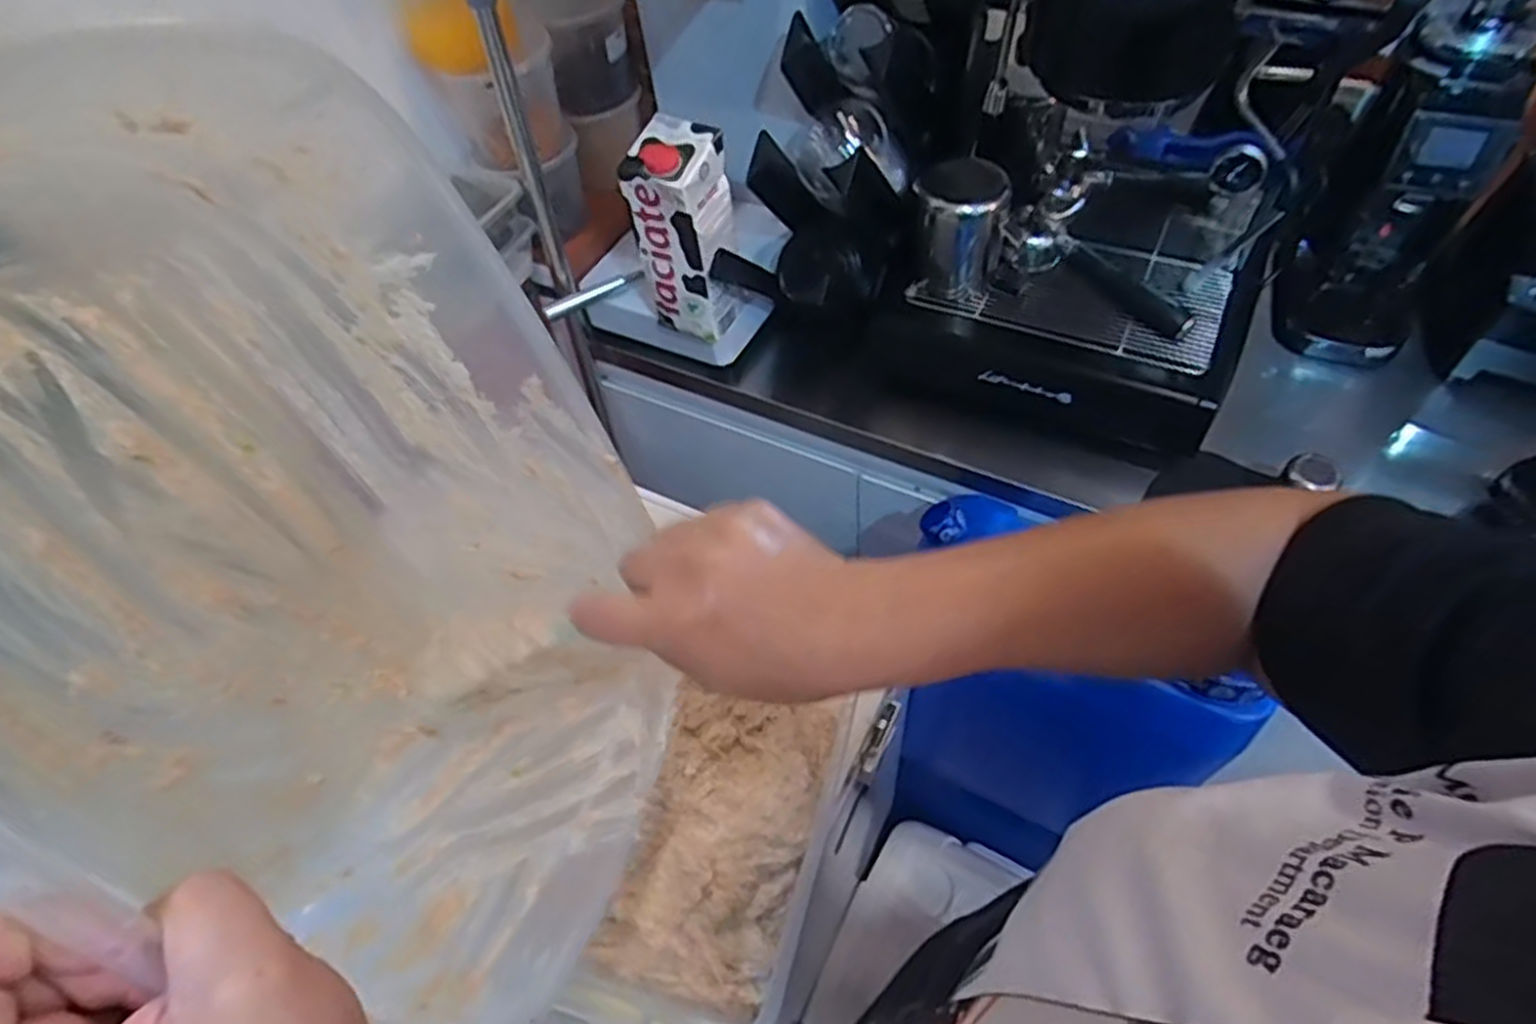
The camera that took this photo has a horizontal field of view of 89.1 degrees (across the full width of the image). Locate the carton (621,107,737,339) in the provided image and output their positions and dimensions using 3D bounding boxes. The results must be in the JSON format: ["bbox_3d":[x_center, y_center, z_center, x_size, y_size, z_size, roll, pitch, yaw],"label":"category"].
[{"bbox_3d":[-0.080,-0.275,0.774,0.082,0.188,0.069,18,58,18],"label":"carton"}]

